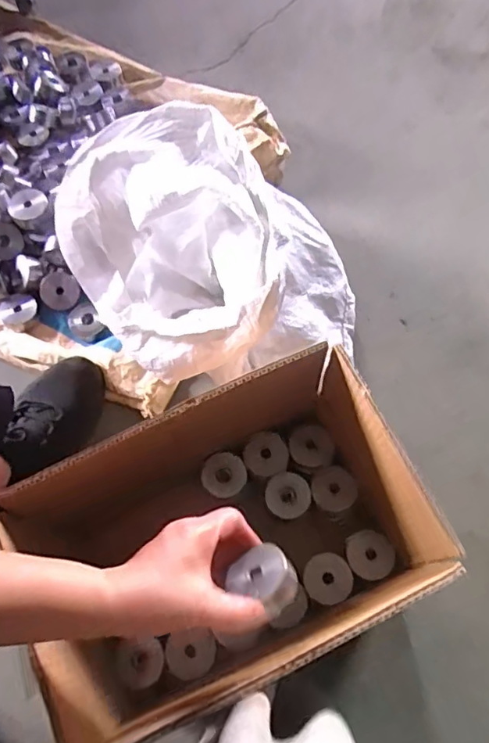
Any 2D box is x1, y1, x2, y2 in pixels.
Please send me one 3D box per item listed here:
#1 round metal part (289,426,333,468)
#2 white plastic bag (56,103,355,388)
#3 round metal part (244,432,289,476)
[{"bbox_3d":[0.070,0.080,0.591,0.044,0.022,0.038,3,69,3],"label":"round metal part"},{"bbox_3d":[-0.029,-0.112,0.605,0.318,0.267,0.245,-8,68,-2],"label":"white plastic bag"},{"bbox_3d":[0.023,0.088,0.591,0.046,0.012,0.045,-1,69,1],"label":"round metal part"}]

